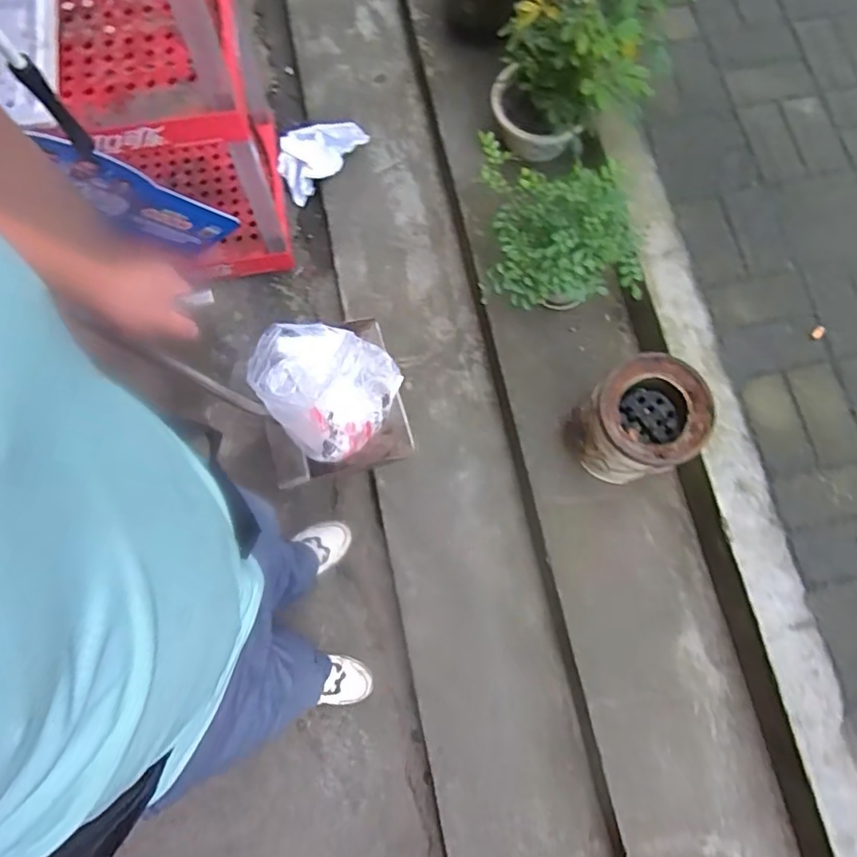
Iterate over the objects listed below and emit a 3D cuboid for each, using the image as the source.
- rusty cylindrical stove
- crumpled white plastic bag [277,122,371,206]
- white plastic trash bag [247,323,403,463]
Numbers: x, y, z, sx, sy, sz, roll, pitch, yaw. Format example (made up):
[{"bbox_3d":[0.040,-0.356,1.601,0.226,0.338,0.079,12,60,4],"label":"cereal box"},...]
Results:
[{"bbox_3d":[0.355,-0.002,1.041,0.164,0.225,0.171,0,76,1],"label":"rusty cylindrical stove"},{"bbox_3d":[-0.260,-0.648,1.403,0.215,0.085,0.117,-39,79,-8],"label":"crumpled white plastic bag"},{"bbox_3d":[-0.186,-0.081,1.034,0.221,0.141,0.219,26,78,7],"label":"white plastic trash bag"}]

